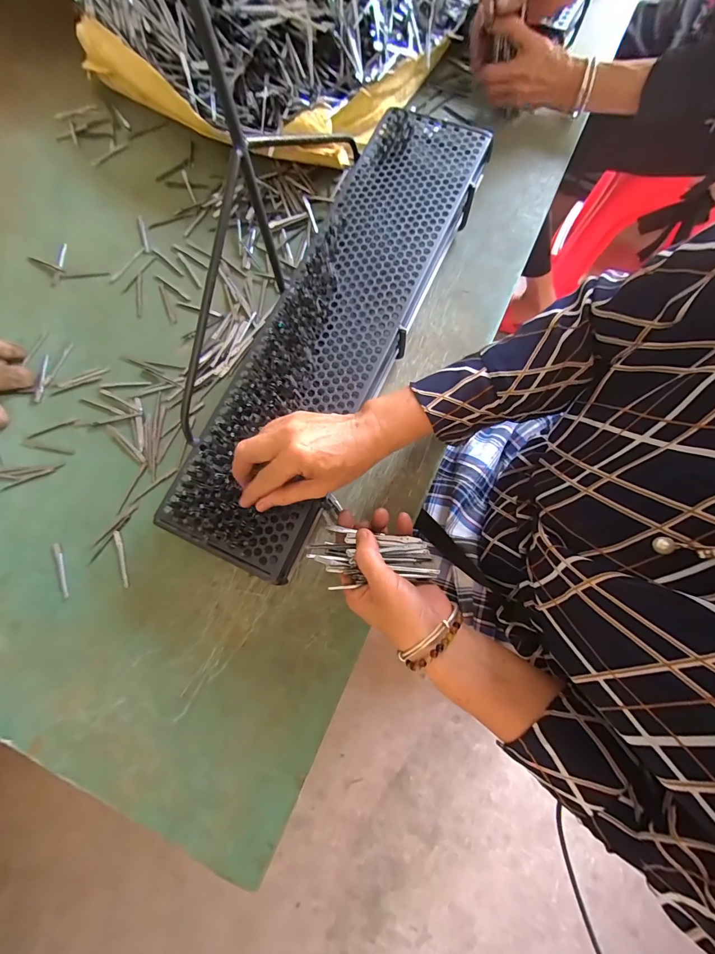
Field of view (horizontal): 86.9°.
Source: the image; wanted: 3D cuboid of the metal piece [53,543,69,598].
[{"bbox_3d":[-0.338,0.106,0.433,0.010,0.004,0.065,-25,77,-5],"label":"metal piece"}]

